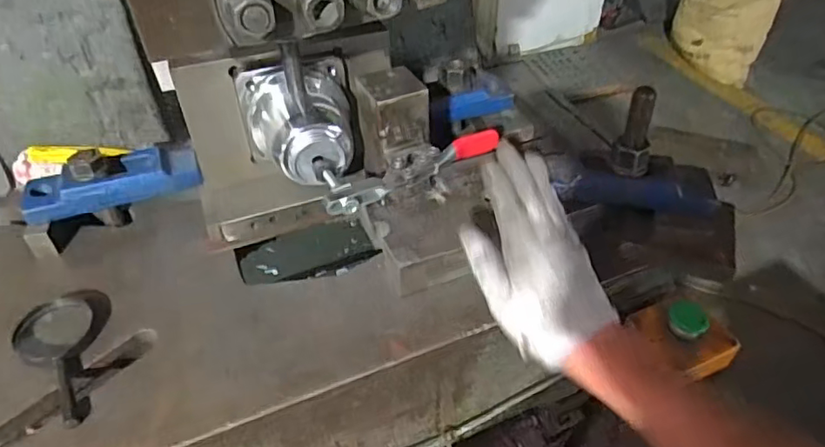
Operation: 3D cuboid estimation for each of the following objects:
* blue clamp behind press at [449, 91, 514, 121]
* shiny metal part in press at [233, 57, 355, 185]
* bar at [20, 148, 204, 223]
[{"bbox_3d":[0.080,-0.145,0.675,0.079,0.029,0.020,-10,44,-11],"label":"blue clamp behind press"},{"bbox_3d":[-0.103,-0.094,0.505,0.096,0.059,0.120,-7,44,-7],"label":"shiny metal part in press"},{"bbox_3d":[-0.298,-0.043,0.568,0.160,0.032,0.054,-20,47,-20],"label":"bar"}]

